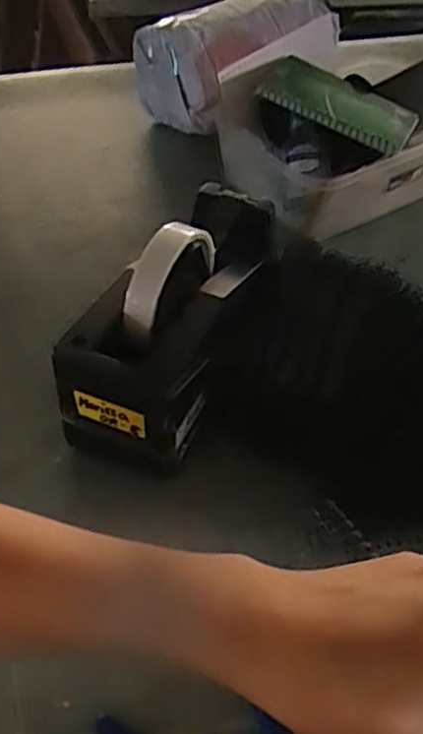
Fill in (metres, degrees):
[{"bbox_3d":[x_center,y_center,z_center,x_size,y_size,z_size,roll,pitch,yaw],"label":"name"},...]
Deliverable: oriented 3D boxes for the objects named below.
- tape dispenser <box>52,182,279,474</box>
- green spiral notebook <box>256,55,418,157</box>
[{"bbox_3d":[-0.020,-0.035,0.469,0.082,0.122,0.206,17,50,11],"label":"tape dispenser"},{"bbox_3d":[0.113,-0.231,0.611,0.130,0.012,0.092,25,47,7],"label":"green spiral notebook"}]

